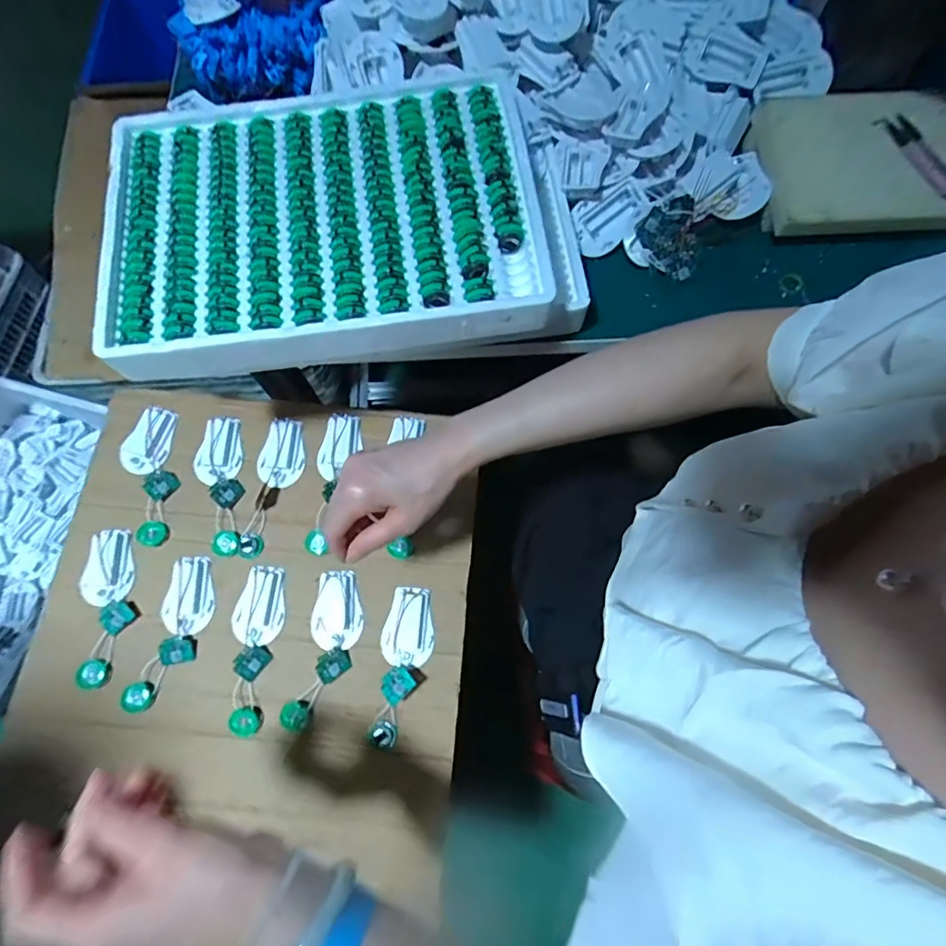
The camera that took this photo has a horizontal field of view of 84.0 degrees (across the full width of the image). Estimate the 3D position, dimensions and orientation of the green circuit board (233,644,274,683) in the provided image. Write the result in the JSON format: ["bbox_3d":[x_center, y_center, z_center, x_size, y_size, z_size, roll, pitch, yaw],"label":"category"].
[{"bbox_3d":[-0.228,0.194,0.542,0.030,0.007,0.035,43,68,-11],"label":"green circuit board"}]

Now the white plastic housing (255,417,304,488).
[{"bbox_3d":[-0.222,-0.025,0.607,0.049,0.019,0.078,3,68,3],"label":"white plastic housing"}]

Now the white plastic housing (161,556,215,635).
[{"bbox_3d":[-0.305,0.130,0.560,0.047,0.016,0.077,-8,68,-2],"label":"white plastic housing"}]

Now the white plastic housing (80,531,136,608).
[{"bbox_3d":[-0.391,0.101,0.568,0.046,0.024,0.079,5,68,4],"label":"white plastic housing"}]

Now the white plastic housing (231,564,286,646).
[{"bbox_3d":[-0.225,0.139,0.557,0.050,0.018,0.079,12,69,6],"label":"white plastic housing"}]

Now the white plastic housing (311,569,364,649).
[{"bbox_3d":[-0.142,0.143,0.554,0.049,0.023,0.076,3,68,3],"label":"white plastic housing"}]

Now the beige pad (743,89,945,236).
[{"bbox_3d":[0.385,-0.303,0.504,0.211,0.023,0.141,-1,79,5],"label":"beige pad"}]

